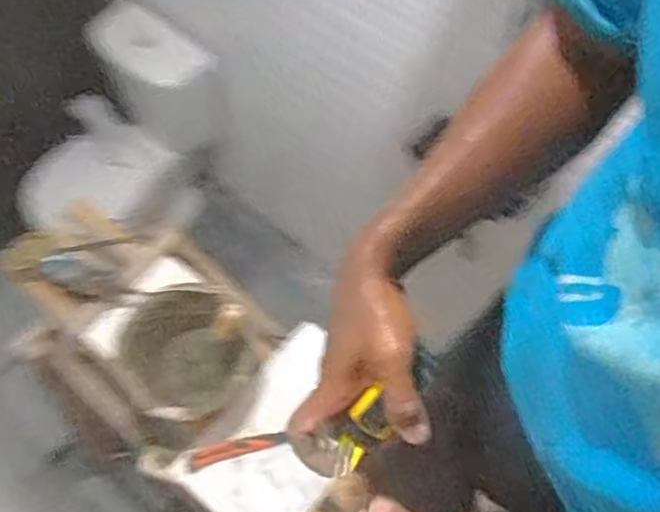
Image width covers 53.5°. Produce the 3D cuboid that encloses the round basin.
[{"bbox_3d":[-0.259,0.181,1.188,0.229,0.103,0.251,1,60,-1],"label":"round basin"}]

